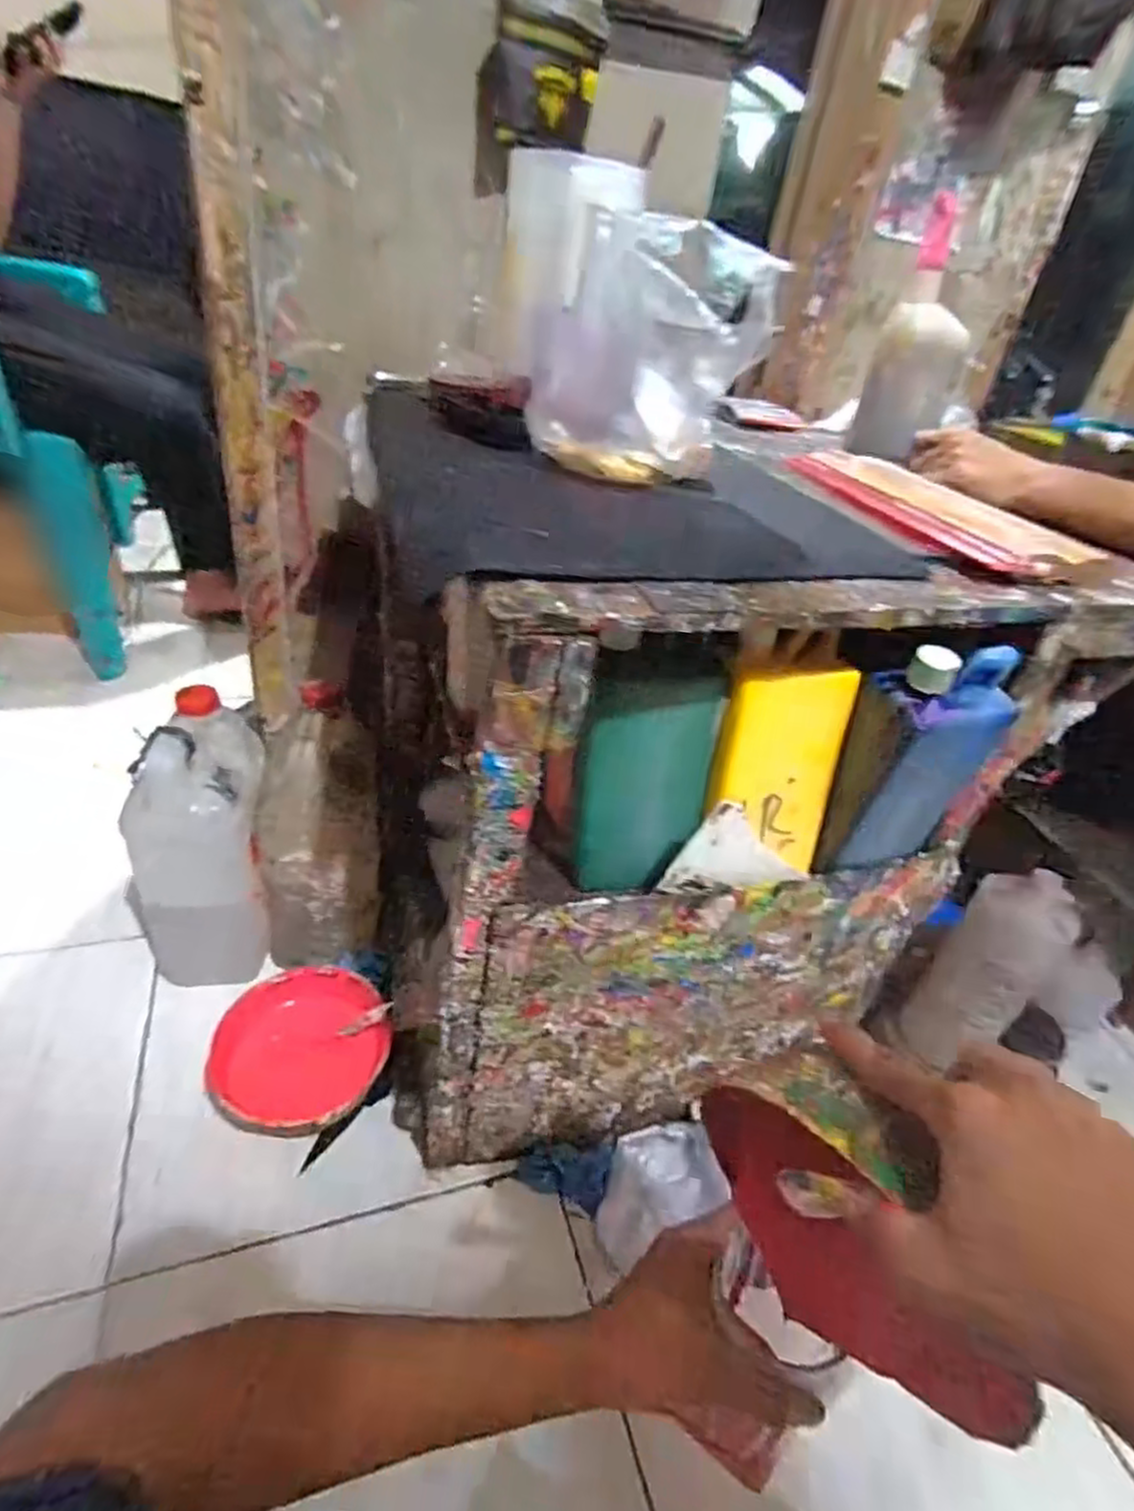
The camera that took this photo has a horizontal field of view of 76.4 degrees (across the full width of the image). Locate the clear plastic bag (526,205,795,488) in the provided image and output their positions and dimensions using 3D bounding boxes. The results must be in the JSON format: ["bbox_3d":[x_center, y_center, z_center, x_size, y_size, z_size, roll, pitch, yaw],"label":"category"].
[{"bbox_3d":[0.056,-0.309,0.563,0.157,0.152,0.135,3,34,-8],"label":"clear plastic bag"}]

